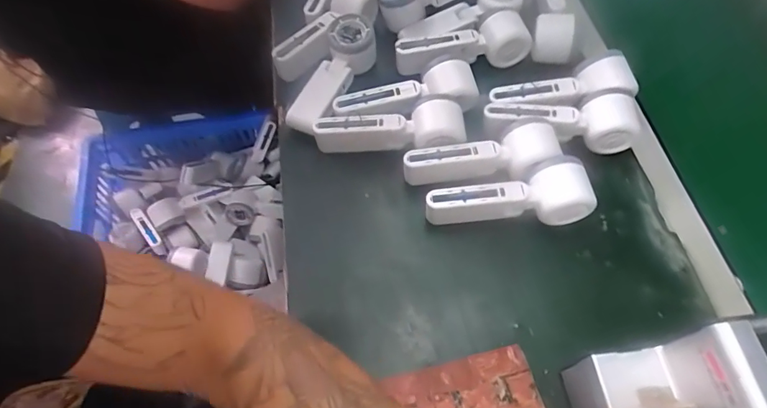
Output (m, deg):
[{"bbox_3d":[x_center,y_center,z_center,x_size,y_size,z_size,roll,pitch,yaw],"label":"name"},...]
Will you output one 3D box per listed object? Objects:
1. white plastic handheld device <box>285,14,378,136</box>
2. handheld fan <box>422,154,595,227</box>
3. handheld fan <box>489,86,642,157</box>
[{"bbox_3d":[-0.063,-0.156,0.568,0.060,0.043,0.160,28,78,15],"label":"white plastic handheld device"},{"bbox_3d":[0.127,-0.010,0.485,0.165,0.062,0.054,1,60,0],"label":"handheld fan"},{"bbox_3d":[0.199,-0.095,0.526,0.168,0.052,0.052,4,60,2],"label":"handheld fan"}]

